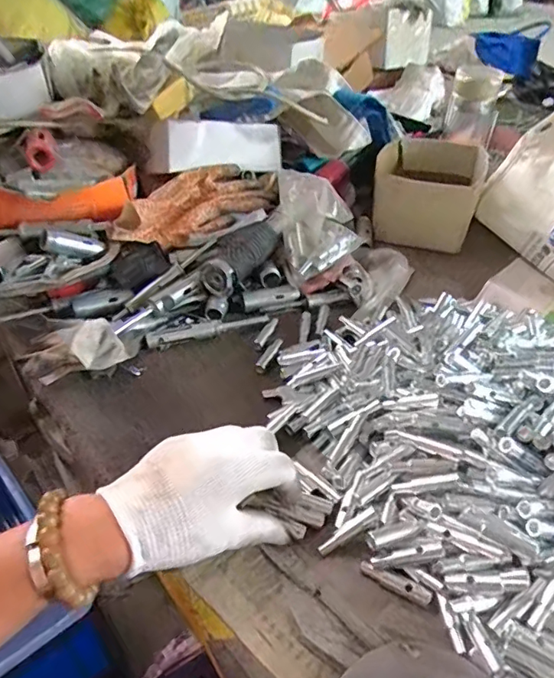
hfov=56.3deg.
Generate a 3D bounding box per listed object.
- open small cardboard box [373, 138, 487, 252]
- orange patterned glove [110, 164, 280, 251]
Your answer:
[{"bbox_3d":[0.221,-0.215,0.768,0.147,0.095,0.163,11,42,12],"label":"open small cardboard box"},{"bbox_3d":[-0.095,-0.166,0.647,0.230,0.055,0.085,-17,44,-19],"label":"orange patterned glove"}]

